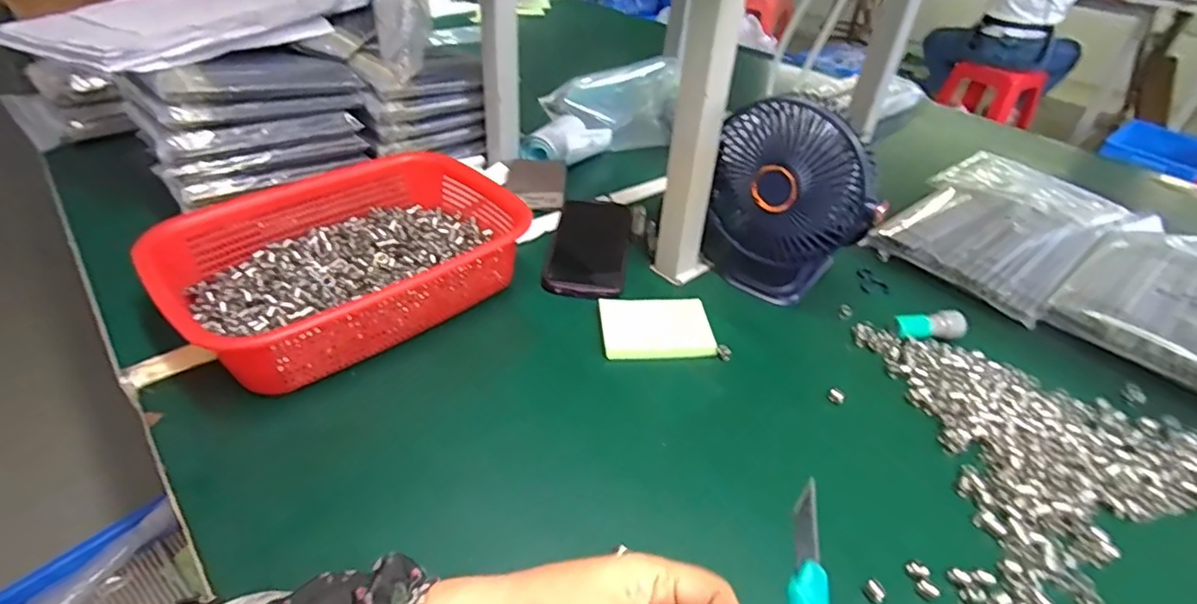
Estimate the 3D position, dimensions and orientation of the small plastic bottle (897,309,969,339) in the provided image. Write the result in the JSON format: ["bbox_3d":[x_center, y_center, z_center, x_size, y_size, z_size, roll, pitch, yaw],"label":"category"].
[{"bbox_3d":[0.301,0.021,0.537,0.059,0.020,0.022,-1,38,-7],"label":"small plastic bottle"}]

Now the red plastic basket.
[{"bbox_3d":[-0.203,-0.043,0.527,0.200,0.067,0.280,33,46,32],"label":"red plastic basket"}]

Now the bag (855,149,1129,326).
[{"bbox_3d":[0.478,-0.099,0.706,0.329,0.034,0.192,-26,47,-33],"label":"bag"}]

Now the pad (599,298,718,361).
[{"bbox_3d":[0.050,0.022,0.521,0.094,0.015,0.064,0,38,-6],"label":"pad"}]

